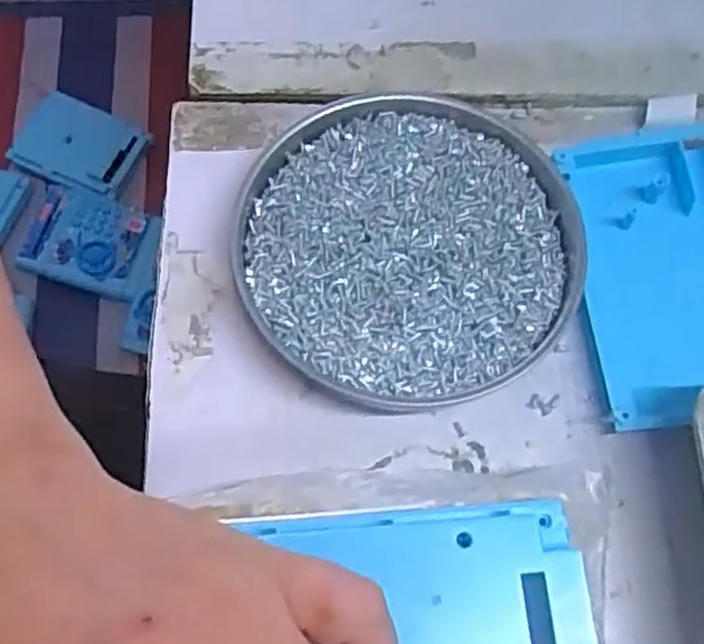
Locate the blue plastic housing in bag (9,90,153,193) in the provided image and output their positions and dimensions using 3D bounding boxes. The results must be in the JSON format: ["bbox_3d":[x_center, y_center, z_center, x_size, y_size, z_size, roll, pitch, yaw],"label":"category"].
[{"bbox_3d":[-0.394,-0.255,1.075,0.168,0.029,0.127,24,69,8],"label":"blue plastic housing in bag"}]

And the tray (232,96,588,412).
[{"bbox_3d":[0.023,-0.031,0.309,0.132,0.018,0.132,0,67,-1],"label":"tray"}]

